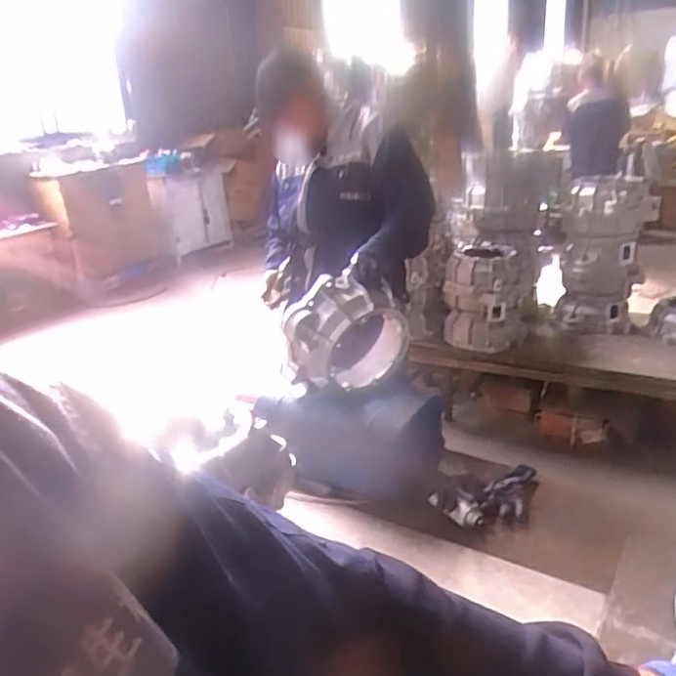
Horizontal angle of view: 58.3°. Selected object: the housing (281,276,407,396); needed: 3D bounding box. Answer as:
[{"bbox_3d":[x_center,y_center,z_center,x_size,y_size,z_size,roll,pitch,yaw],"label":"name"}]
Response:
[{"bbox_3d":[0.018,-0.003,1.650,0.345,0.338,0.200,-16,42,-13],"label":"housing"}]

